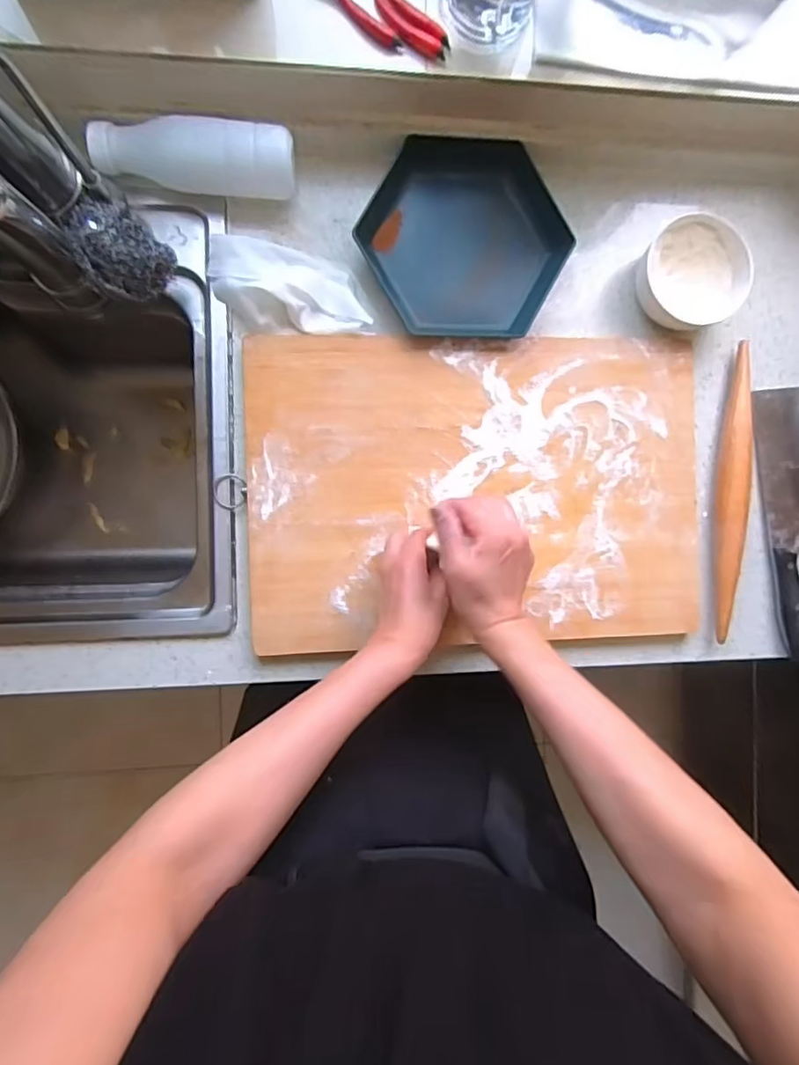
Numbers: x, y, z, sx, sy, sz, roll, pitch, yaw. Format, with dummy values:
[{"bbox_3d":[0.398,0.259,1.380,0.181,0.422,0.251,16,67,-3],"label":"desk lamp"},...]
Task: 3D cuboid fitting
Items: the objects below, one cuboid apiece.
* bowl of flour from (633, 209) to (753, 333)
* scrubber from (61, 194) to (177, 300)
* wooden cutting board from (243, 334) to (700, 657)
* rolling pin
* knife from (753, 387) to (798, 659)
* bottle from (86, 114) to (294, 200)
[{"bbox_3d":[0.300,-0.265,0.590,0.101,0.050,0.106,0,92,-6],"label":"bowl of flour"},{"bbox_3d":[-0.244,-0.245,0.496,0.070,0.057,0.064,0,92,-6],"label":"scrubber"},{"bbox_3d":[0.081,-0.043,0.580,0.455,0.022,0.304,-2,92,-6],"label":"wooden cutting board"},{"bbox_3d":[0.353,-0.045,0.604,0.029,0.032,0.306,7,91,-6],"label":"rolling pin"},{"bbox_3d":[0.444,-0.016,0.622,0.089,0.028,0.283,-9,93,-6],"label":"knife"},{"bbox_3d":[-0.187,-0.340,0.524,0.176,0.066,0.050,-2,92,-6],"label":"bottle"}]

